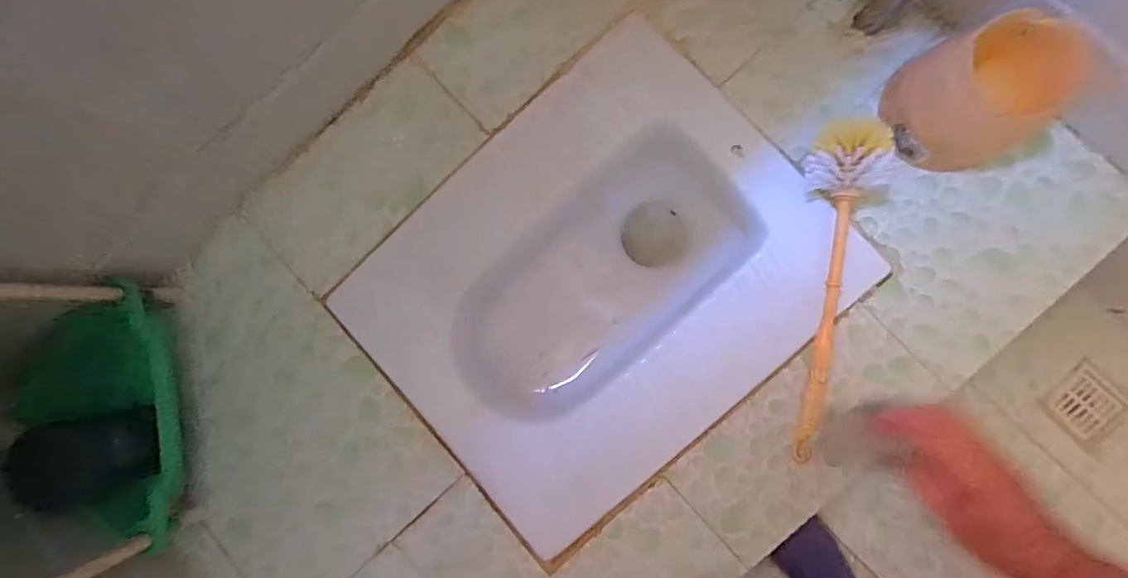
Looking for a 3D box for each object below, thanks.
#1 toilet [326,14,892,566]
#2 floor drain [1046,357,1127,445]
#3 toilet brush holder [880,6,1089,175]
[{"bbox_3d":[0.043,0.002,0.663,0.510,0.188,0.422,-43,83,3],"label":"toilet"},{"bbox_3d":[0.733,0.159,0.683,0.085,0.007,0.083,-41,84,3],"label":"floor drain"},{"bbox_3d":[0.414,-0.193,0.486,0.135,0.106,0.125,-16,85,6],"label":"toilet brush holder"}]

